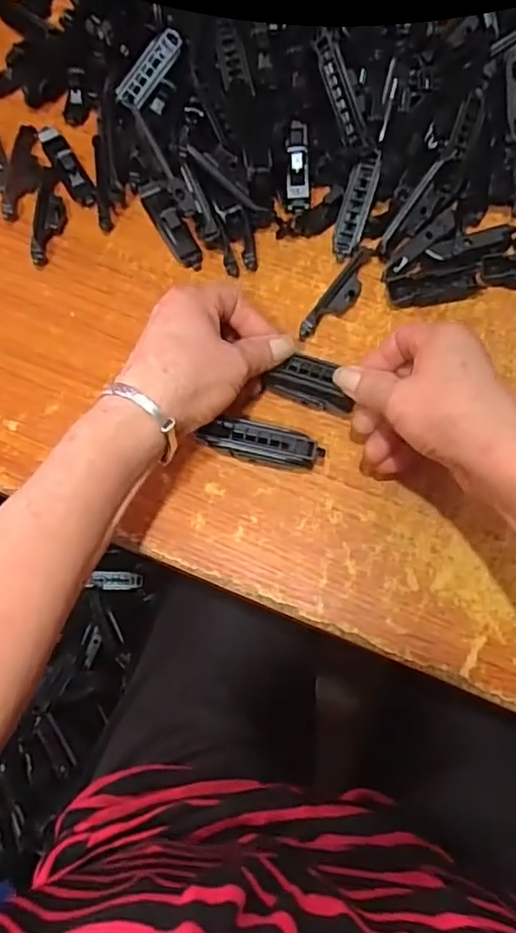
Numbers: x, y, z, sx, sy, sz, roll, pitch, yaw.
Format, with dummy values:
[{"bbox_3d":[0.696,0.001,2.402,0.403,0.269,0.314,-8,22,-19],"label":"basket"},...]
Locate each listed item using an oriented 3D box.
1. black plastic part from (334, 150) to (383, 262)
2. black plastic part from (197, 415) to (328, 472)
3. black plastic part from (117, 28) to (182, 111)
[{"bbox_3d":[0.071,-0.186,0.439,0.020,0.007,0.074,18,98,6],"label":"black plastic part"},{"bbox_3d":[0.002,-0.015,0.396,0.076,0.021,0.025,11,76,5],"label":"black plastic part"},{"bbox_3d":[-0.081,-0.296,0.458,0.022,0.004,0.061,39,100,-5],"label":"black plastic part"}]

